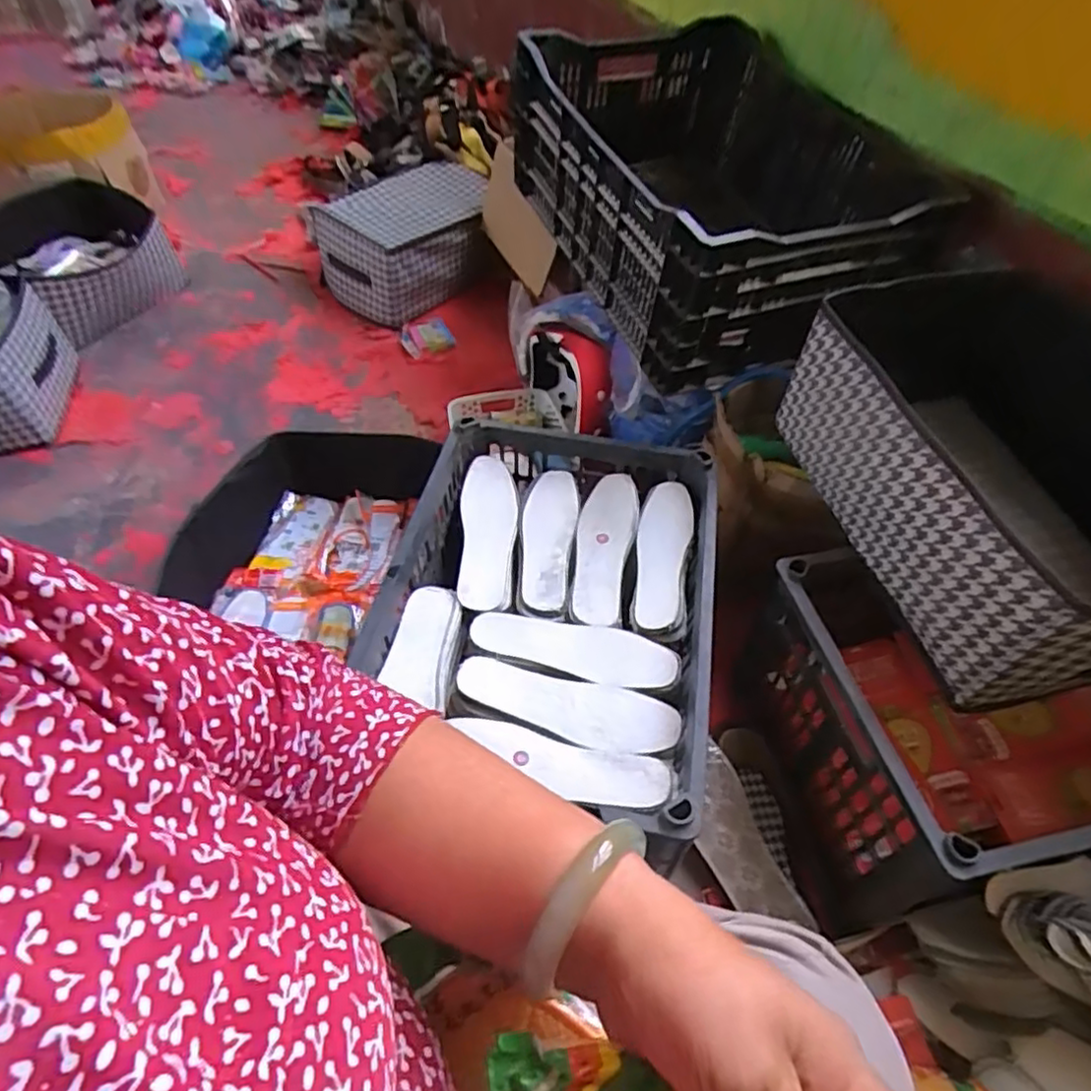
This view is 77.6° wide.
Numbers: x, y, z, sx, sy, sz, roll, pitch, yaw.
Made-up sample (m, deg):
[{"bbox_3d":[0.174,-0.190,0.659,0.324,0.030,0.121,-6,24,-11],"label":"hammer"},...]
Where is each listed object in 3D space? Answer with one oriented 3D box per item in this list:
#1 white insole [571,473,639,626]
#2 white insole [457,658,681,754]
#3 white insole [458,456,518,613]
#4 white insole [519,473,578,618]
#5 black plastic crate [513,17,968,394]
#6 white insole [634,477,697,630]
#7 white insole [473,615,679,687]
[{"bbox_3d":[0.072,0.001,0.830,0.068,0.020,0.222,8,51,5],"label":"white insole"},{"bbox_3d":[0.020,0.161,0.682,0.221,0.015,0.068,11,52,8],"label":"white insole"},{"bbox_3d":[-0.070,-0.021,0.831,0.069,0.009,0.228,-2,51,-3],"label":"white insole"},{"bbox_3d":[0.001,-0.010,0.835,0.067,0.015,0.226,4,51,2],"label":"white insole"},{"bbox_3d":[0.253,-0.529,1.018,0.454,0.248,0.625,-15,53,-13],"label":"black plastic crate"},{"bbox_3d":[0.139,0.009,0.815,0.064,0.014,0.216,-7,45,25],"label":"white insole"},{"bbox_3d":[0.030,0.106,0.731,0.218,0.020,0.069,14,52,10],"label":"white insole"}]

